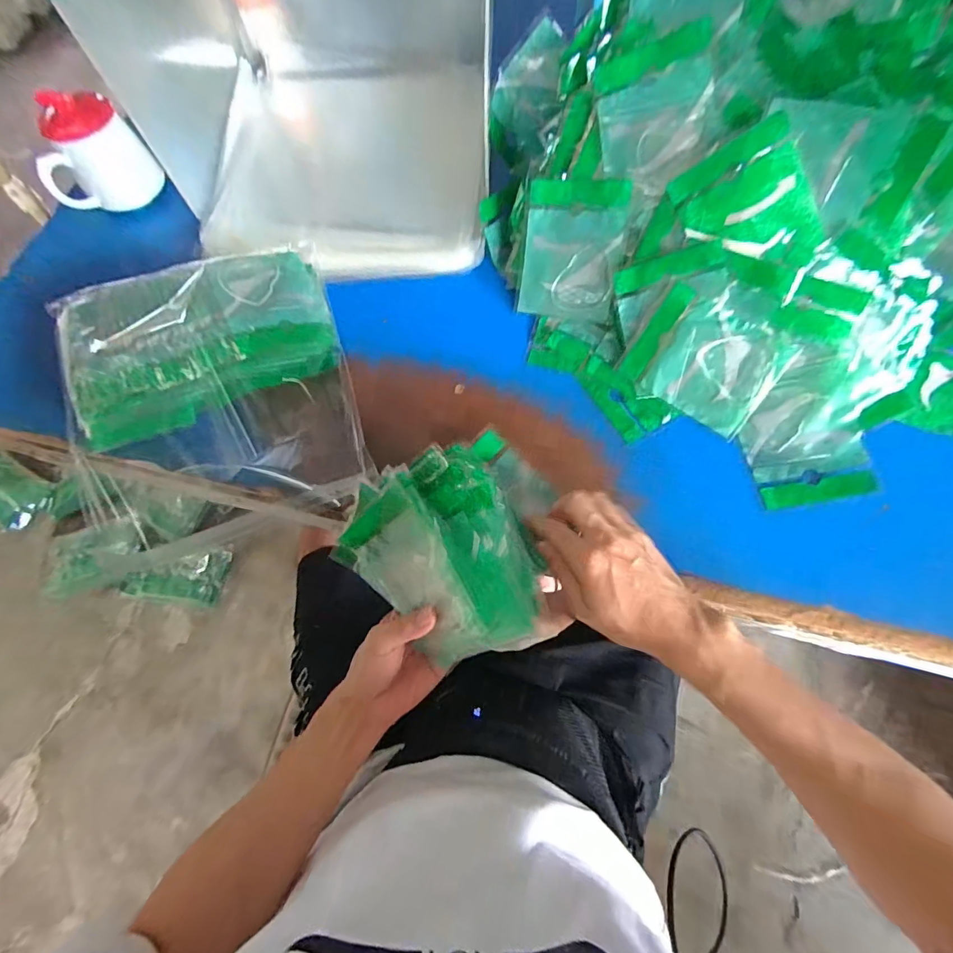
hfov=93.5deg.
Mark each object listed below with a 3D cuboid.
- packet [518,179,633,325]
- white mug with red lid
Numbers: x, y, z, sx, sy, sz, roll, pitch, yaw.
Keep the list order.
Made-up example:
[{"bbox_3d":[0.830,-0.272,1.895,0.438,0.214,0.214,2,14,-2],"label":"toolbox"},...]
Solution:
[{"bbox_3d":[0.101,-0.238,0.478,0.101,0.010,0.131,13,114,17],"label":"packet"},{"bbox_3d":[-0.460,-0.379,0.530,0.114,0.103,0.083,-43,73,-12],"label":"white mug with red lid"}]

